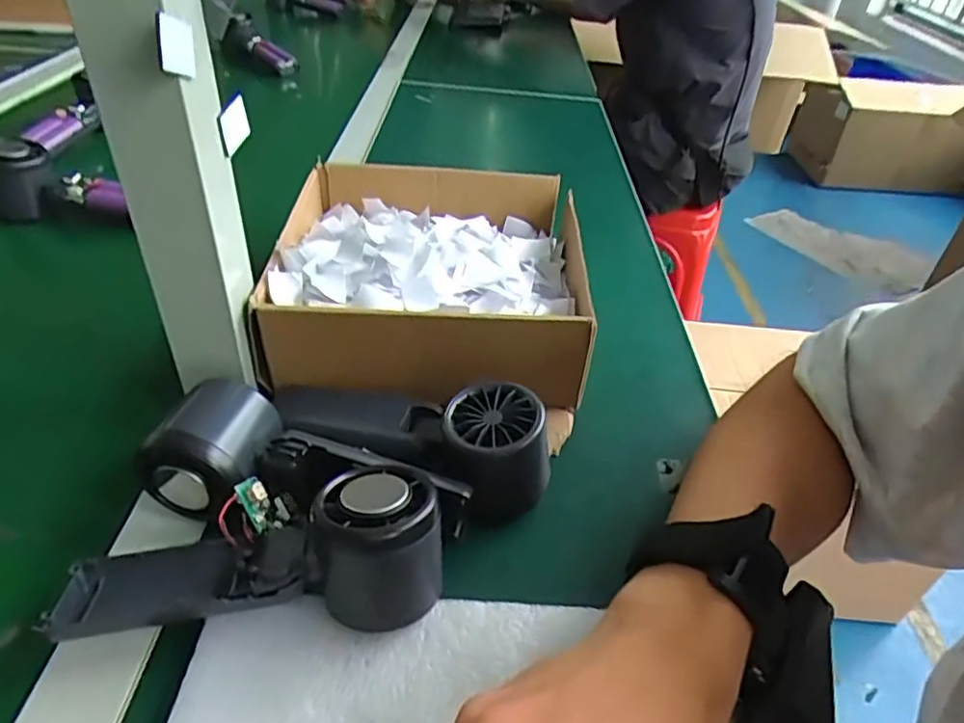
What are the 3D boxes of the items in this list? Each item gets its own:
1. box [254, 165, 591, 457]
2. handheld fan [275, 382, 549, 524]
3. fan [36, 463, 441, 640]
[{"bbox_3d":[-0.034,-0.056,0.459,0.207,0.080,0.231,3,38,-1],"label":"box"},{"bbox_3d":[-0.044,0.032,0.361,0.164,0.059,0.048,20,41,19],"label":"handheld fan"},{"bbox_3d":[-0.100,0.080,0.288,0.162,0.054,0.070,-1,39,-7],"label":"fan"}]

